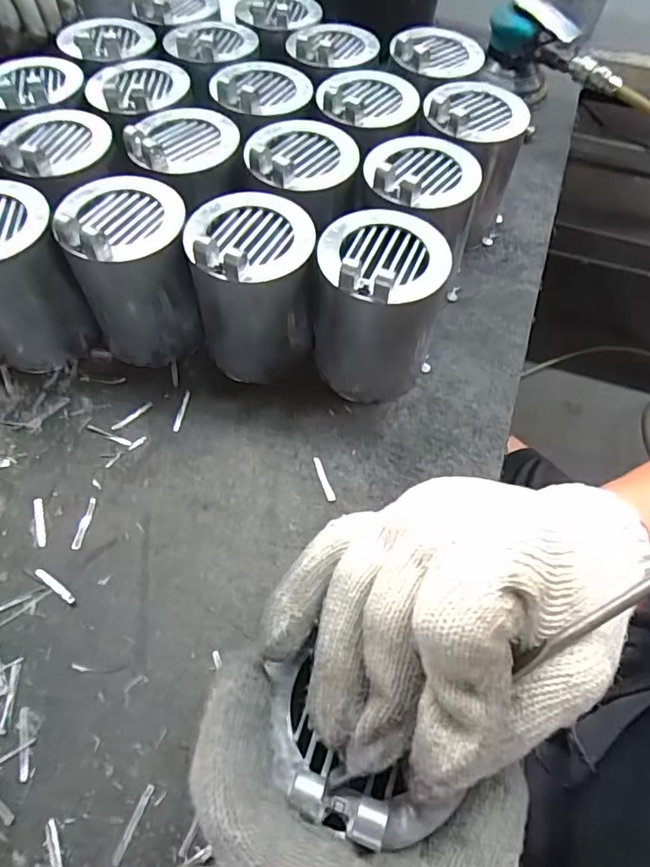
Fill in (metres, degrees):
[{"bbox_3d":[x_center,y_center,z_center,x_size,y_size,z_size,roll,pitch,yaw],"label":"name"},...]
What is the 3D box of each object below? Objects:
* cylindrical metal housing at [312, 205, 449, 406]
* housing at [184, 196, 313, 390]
[{"bbox_3d":[0.039,-0.092,0.402,0.084,0.124,0.082,0,57,-1],"label":"cylindrical metal housing"},{"bbox_3d":[-0.052,-0.108,0.411,0.087,0.121,0.085,0,57,-1],"label":"housing"}]

